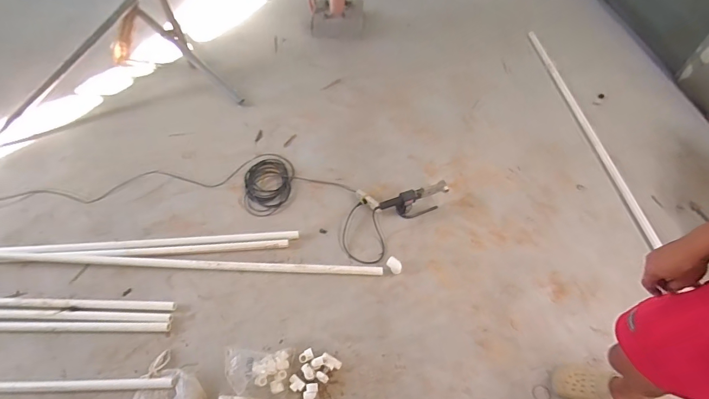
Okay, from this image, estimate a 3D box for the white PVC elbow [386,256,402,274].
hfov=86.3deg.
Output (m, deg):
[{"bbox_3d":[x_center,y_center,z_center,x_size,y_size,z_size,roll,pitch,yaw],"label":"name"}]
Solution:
[{"bbox_3d":[0.166,0.274,1.562,0.053,0.035,0.070,-33,61,-21],"label":"white PVC elbow"}]

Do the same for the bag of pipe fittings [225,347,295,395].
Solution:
[{"bbox_3d":[-0.336,0.587,1.315,0.225,0.076,0.146,-1,55,-1],"label":"bag of pipe fittings"}]

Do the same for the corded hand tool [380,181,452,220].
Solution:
[{"bbox_3d":[0.278,0.008,1.691,0.327,0.114,0.087,-17,57,-12],"label":"corded hand tool"}]

